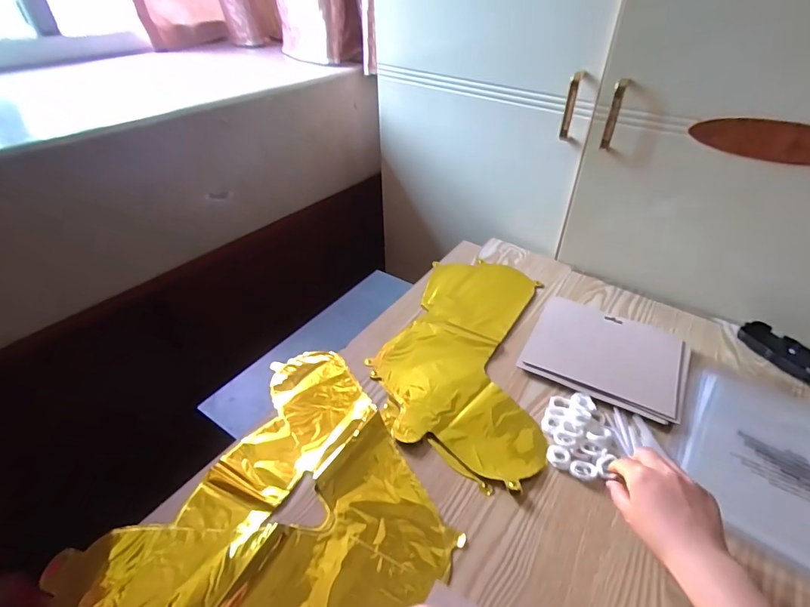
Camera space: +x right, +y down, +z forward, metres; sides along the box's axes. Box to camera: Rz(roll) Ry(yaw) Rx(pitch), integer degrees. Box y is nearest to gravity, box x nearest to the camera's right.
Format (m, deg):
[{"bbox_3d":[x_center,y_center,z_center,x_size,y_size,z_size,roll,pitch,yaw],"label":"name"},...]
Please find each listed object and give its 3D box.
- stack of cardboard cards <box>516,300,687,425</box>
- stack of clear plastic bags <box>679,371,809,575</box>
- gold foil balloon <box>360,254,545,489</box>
[{"bbox_3d":[0.290,0.067,0.615,0.204,0.008,0.179,21,44,24],"label":"stack of cardboard cards"},{"bbox_3d":[0.444,0.188,0.485,0.214,0.016,0.246,26,47,24],"label":"stack of clear plastic bags"},{"bbox_3d":[0.093,0.062,0.633,0.228,0.021,0.390,12,41,14],"label":"gold foil balloon"}]

